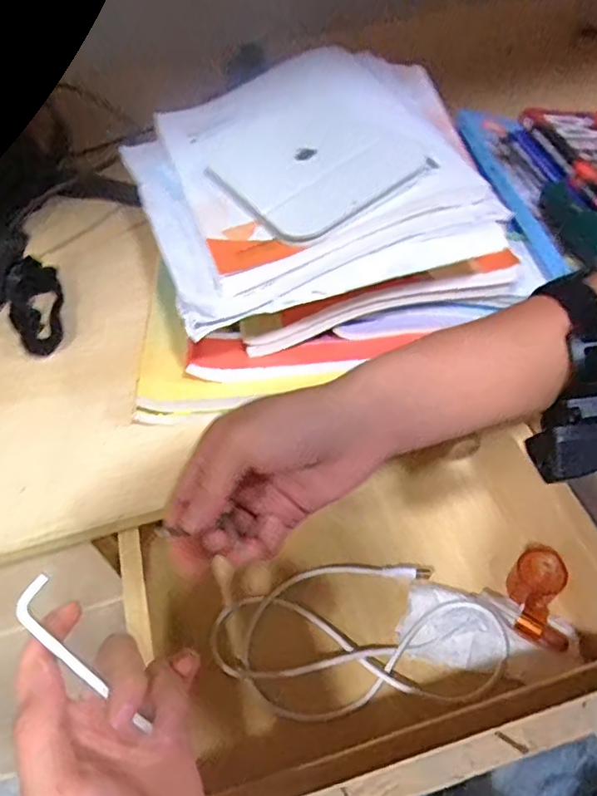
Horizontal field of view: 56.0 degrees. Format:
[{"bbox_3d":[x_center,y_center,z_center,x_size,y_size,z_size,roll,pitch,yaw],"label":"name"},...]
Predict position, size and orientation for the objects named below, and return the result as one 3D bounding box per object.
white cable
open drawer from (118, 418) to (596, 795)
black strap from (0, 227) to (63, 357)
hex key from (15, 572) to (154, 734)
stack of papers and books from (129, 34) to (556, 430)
[{"bbox_3d":[0.047,0.187,0.452,0.226,0.026,0.107,-5,52,2],"label":"white cable"},{"bbox_3d":[0.073,0.150,0.415,0.321,0.133,0.257,-15,52,-6],"label":"open drawer"},{"bbox_3d":[-0.239,-0.092,0.487,0.068,0.053,0.109,-34,59,-19],"label":"black strap"},{"bbox_3d":[-0.107,0.129,0.280,0.020,0.004,0.090,-40,92,-23],"label":"hex key"},{"bbox_3d":[-0.004,-0.155,0.450,0.284,0.119,0.274,-13,54,-4],"label":"stack of papers and books"}]

